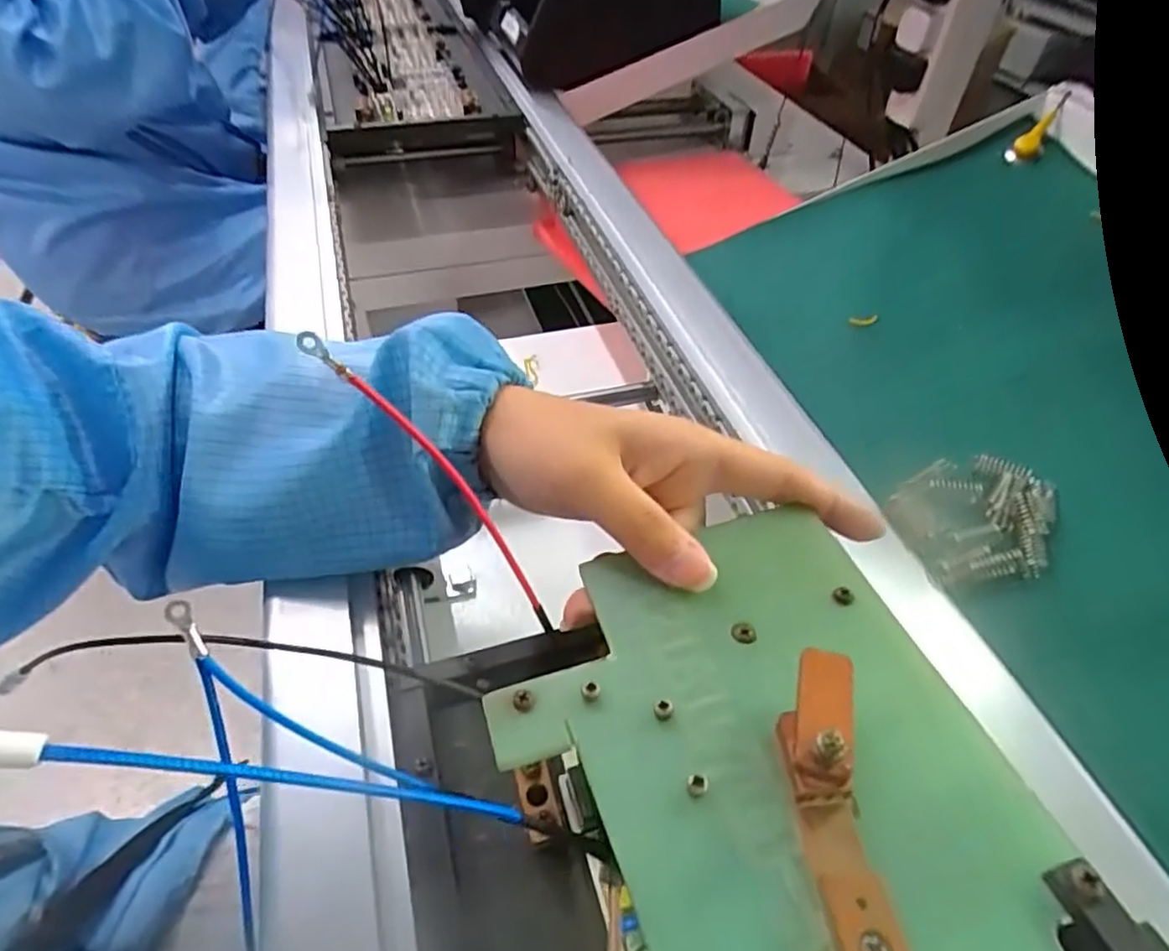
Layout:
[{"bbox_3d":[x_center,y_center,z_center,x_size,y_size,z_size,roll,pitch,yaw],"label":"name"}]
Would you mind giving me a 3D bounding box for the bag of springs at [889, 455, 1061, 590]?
[{"bbox_3d":[0.190,0.020,0.318,0.077,0.018,0.065,-28,60,-24],"label":"bag of springs"}]

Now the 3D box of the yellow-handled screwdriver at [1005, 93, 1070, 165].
[{"bbox_3d":[0.352,-0.266,0.504,0.021,0.010,0.063,41,99,23],"label":"yellow-handled screwdriver"}]

